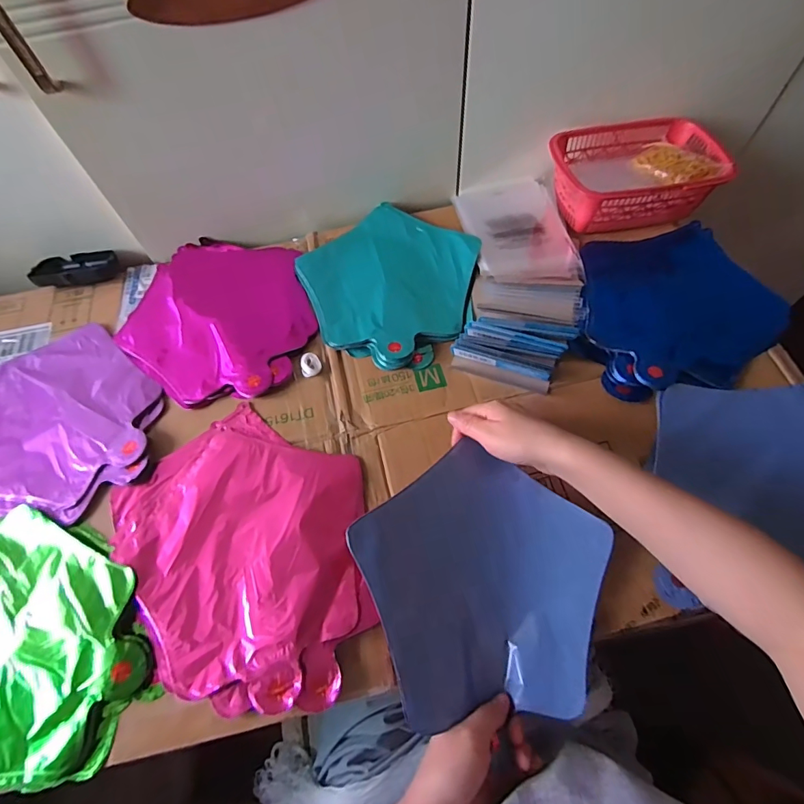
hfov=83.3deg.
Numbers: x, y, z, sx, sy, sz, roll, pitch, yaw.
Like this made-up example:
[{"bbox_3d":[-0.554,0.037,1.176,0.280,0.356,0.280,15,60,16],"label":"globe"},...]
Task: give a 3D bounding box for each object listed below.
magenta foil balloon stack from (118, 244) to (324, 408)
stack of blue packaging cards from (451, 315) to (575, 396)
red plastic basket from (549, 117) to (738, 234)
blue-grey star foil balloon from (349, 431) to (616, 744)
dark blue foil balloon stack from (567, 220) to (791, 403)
[{"bbox_3d":[-0.233,-0.110,0.573,0.239,0.016,0.236,5,59,7],"label":"magenta foil balloon stack"},{"bbox_3d":[0.125,-0.061,0.525,0.130,0.033,0.081,14,64,10],"label":"stack of blue packaging cards"},{"bbox_3d":[0.314,-0.315,0.621,0.224,0.072,0.152,-9,63,-1],"label":"red plastic basket"},{"bbox_3d":[0.064,0.158,0.406,0.216,0.030,0.221,20,67,-5],"label":"blue-grey star foil balloon"},{"bbox_3d":[0.321,-0.120,0.545,0.247,0.027,0.236,-8,59,-1],"label":"dark blue foil balloon stack"}]

